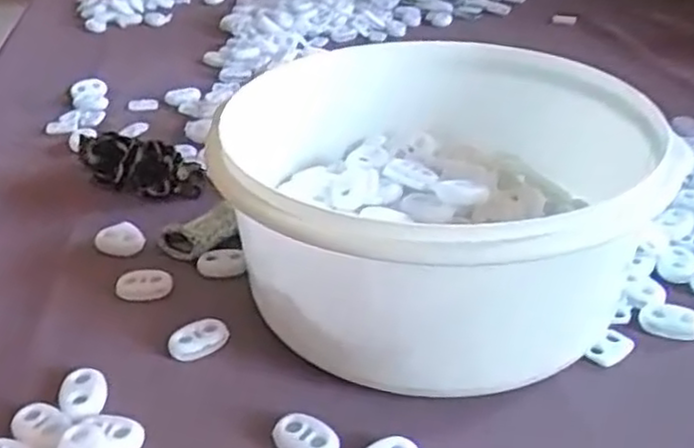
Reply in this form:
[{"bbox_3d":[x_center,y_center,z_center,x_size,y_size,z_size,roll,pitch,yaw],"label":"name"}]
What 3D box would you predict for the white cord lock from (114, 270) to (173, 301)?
[{"bbox_3d":[-0.084,0.026,0.307,0.023,0.008,0.009,-7,33,-9],"label":"white cord lock"}]

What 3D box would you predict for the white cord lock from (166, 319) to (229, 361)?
[{"bbox_3d":[-0.055,0.044,0.277,0.022,0.007,0.013,-19,37,-25],"label":"white cord lock"}]

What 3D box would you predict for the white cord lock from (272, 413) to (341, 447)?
[{"bbox_3d":[-0.013,0.069,0.236,0.022,0.005,0.015,21,39,31],"label":"white cord lock"}]

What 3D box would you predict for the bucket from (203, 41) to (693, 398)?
[{"bbox_3d":[0.034,-0.005,0.283,0.151,0.076,0.151,-1,33,1],"label":"bucket"}]

